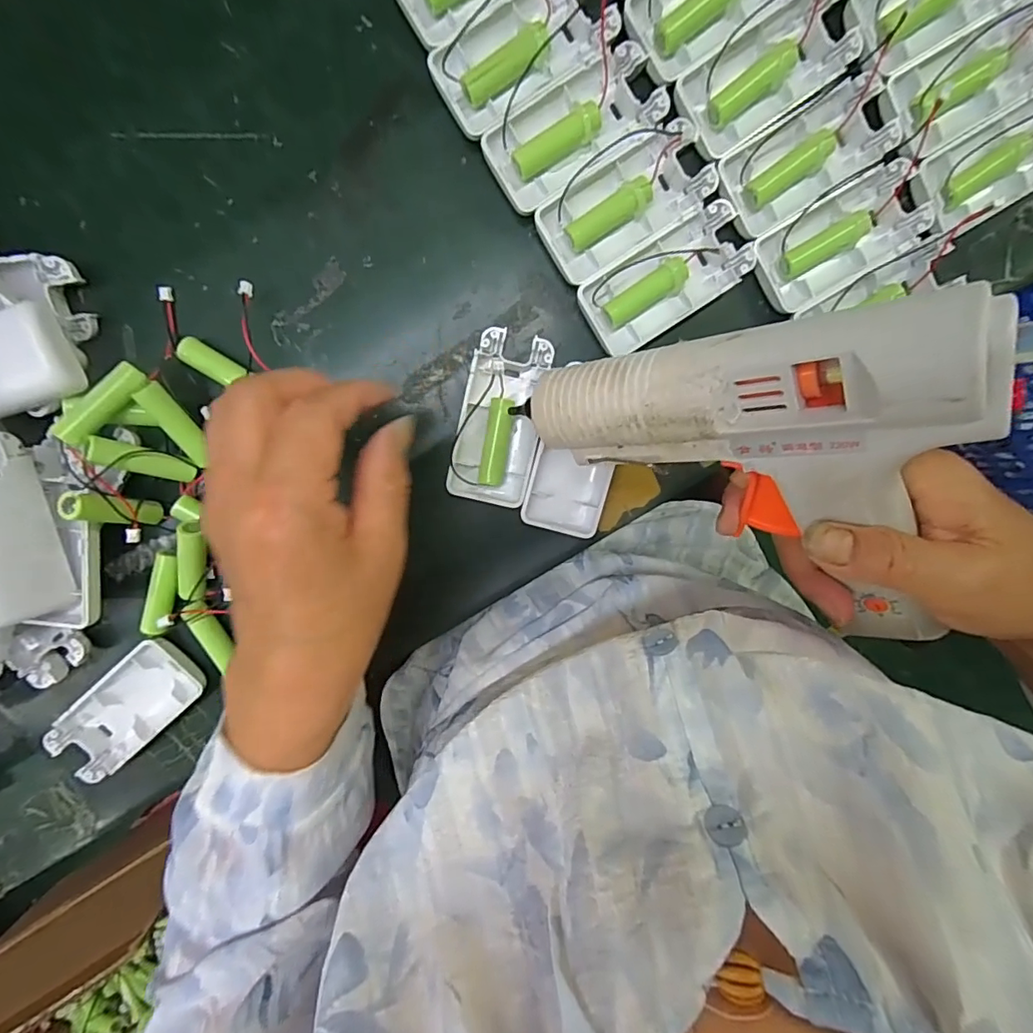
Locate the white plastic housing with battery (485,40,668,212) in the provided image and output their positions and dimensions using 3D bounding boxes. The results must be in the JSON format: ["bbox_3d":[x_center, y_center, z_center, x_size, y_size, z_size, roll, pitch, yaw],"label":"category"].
[{"bbox_3d":[0.031,-0.201,0.274,0.092,0.015,0.044,-32,98,2],"label":"white plastic housing with battery"}]

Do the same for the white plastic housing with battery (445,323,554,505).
[{"bbox_3d":[-0.009,-0.055,0.299,0.044,0.015,0.093,12,97,-4],"label":"white plastic housing with battery"}]

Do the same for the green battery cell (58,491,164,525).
[{"bbox_3d":[-0.209,-0.004,0.272,0.015,0.046,0.015,-2,84,25],"label":"green battery cell"}]

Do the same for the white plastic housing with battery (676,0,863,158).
[{"bbox_3d":[0.129,-0.230,0.272,0.086,0.017,0.044,-34,98,2],"label":"white plastic housing with battery"}]

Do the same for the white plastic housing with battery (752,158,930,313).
[{"bbox_3d":[0.177,-0.153,0.285,0.090,0.019,0.044,-30,98,2],"label":"white plastic housing with battery"}]

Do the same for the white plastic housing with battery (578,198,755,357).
[{"bbox_3d":[0.083,-0.130,0.289,0.092,0.018,0.043,-32,98,2],"label":"white plastic housing with battery"}]

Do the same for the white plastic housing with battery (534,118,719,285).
[{"bbox_3d":[0.058,-0.168,0.281,0.092,0.016,0.046,-32,98,2],"label":"white plastic housing with battery"}]

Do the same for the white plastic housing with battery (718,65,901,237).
[{"bbox_3d":[0.155,-0.194,0.281,0.090,0.021,0.044,-32,98,2],"label":"white plastic housing with battery"}]

